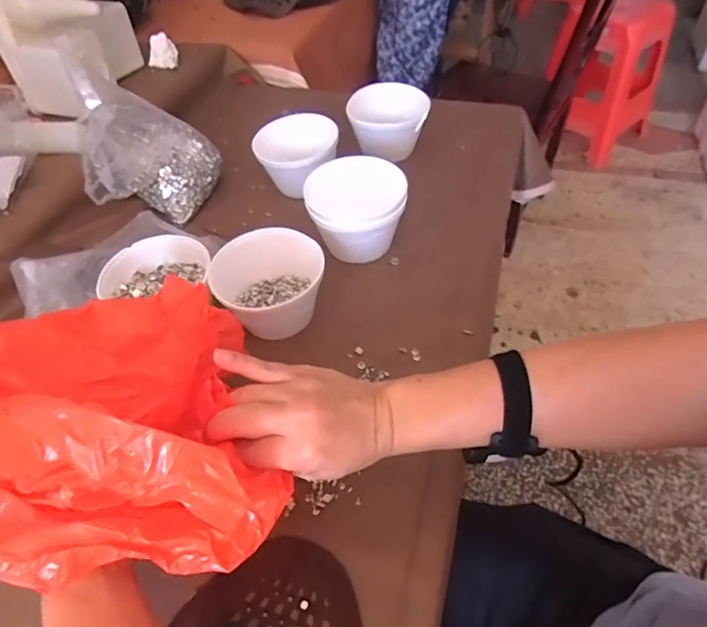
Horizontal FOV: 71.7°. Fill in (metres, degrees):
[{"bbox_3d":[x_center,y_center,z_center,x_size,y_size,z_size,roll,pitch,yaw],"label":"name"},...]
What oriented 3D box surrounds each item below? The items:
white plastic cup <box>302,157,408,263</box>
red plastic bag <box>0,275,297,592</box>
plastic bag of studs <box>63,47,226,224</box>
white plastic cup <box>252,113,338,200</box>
[{"bbox_3d":[0.006,-0.134,0.641,0.122,0.093,0.114,-3,49,3],"label":"white plastic cup"},{"bbox_3d":[-0.174,0.078,0.342,0.206,0.124,0.201,-23,51,-14],"label":"red plastic bag"},{"bbox_3d":[-0.293,-0.244,0.697,0.164,0.191,0.156,-14,49,-7],"label":"plastic bag of studs"},{"bbox_3d":[-0.082,-0.235,0.738,0.124,0.081,0.095,-6,49,0],"label":"white plastic cup"}]

